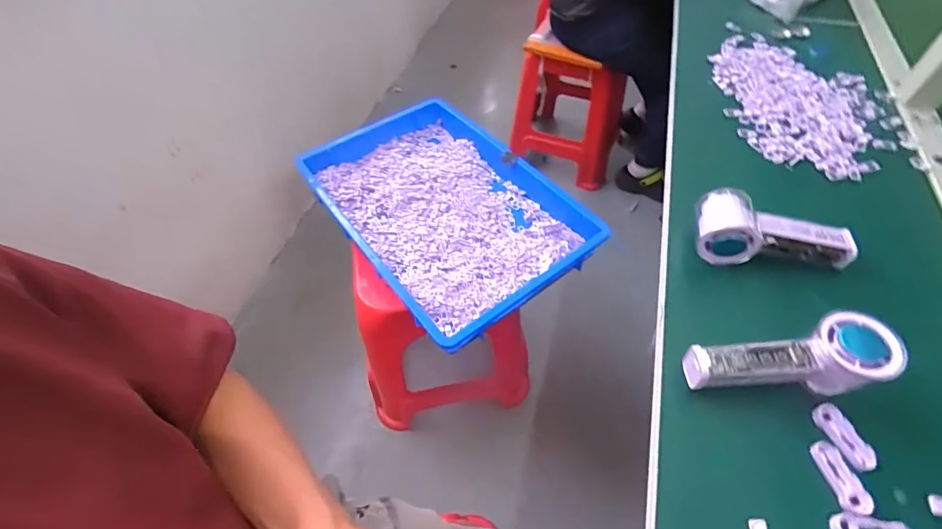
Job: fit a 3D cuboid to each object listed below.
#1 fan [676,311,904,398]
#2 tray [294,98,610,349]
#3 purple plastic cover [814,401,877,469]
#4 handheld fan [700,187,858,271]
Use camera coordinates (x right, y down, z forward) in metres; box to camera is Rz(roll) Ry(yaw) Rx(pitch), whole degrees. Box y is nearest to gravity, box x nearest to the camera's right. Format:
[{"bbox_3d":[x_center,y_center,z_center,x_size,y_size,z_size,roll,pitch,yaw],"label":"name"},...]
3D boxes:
[{"bbox_3d":[0.268,0.084,0.373,0.156,0.057,0.053,-11,53,13],"label":"fan"},{"bbox_3d":[-0.058,-0.124,0.857,0.375,0.074,0.550,-33,59,-19],"label":"tray"},{"bbox_3d":[0.309,0.141,0.357,0.019,0.007,0.052,-14,54,-7],"label":"purple plastic cover"},{"bbox_3d":[0.319,-0.031,0.453,0.151,0.051,0.065,15,56,14],"label":"handheld fan"}]

